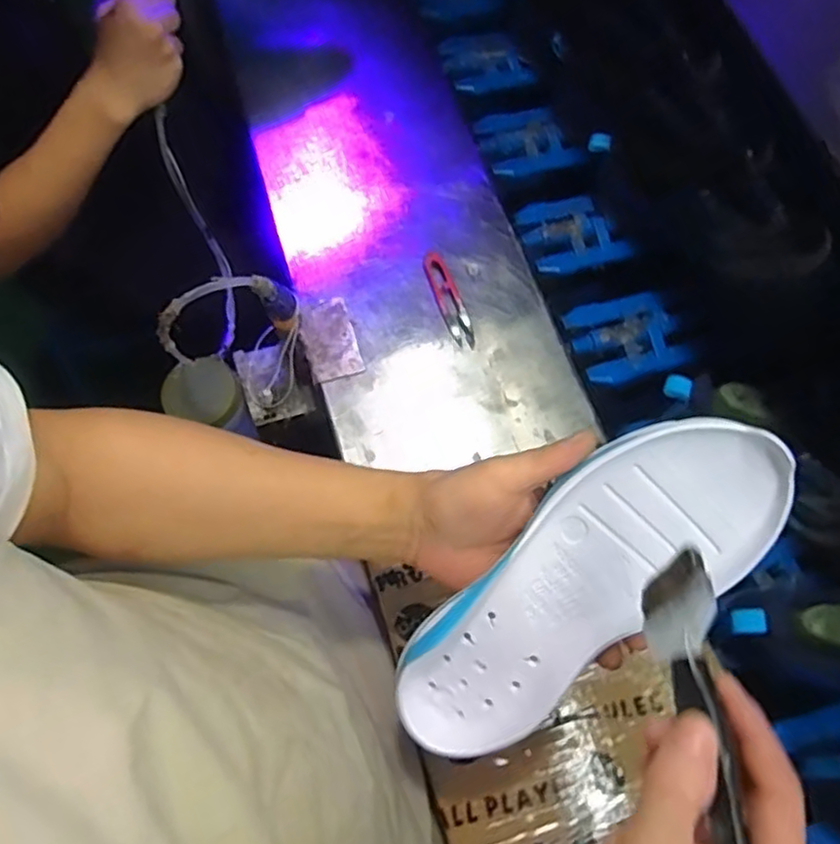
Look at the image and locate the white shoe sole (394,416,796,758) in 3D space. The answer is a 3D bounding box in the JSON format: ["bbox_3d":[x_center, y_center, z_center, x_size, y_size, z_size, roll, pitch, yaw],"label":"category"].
[{"bbox_3d":[0.087,0.097,0.381,0.259,0.036,0.092,-45,73,13],"label":"white shoe sole"}]

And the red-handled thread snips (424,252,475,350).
[{"bbox_3d":[0.029,-0.121,0.660,0.024,0.006,0.112,-18,69,-8],"label":"red-handled thread snips"}]

